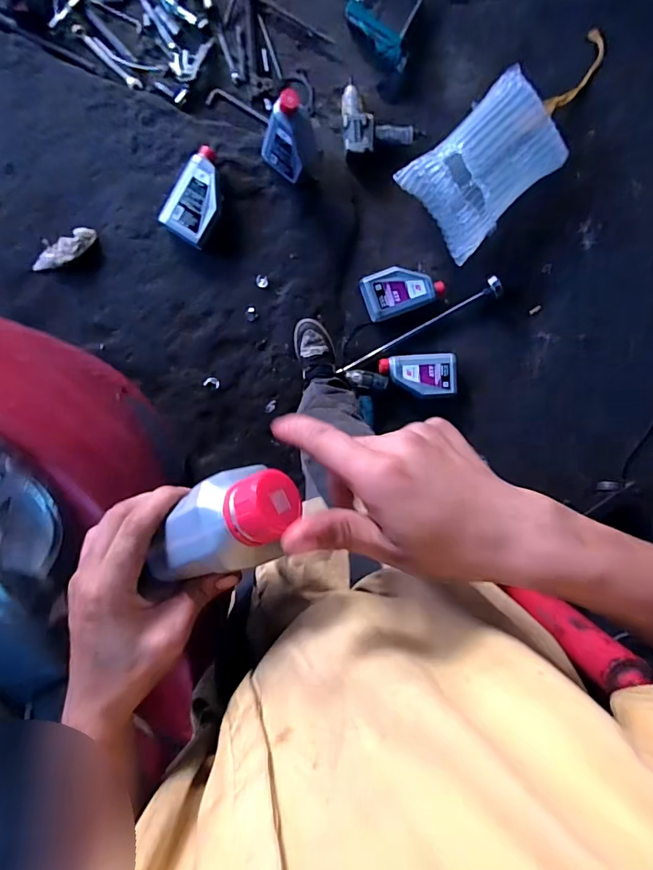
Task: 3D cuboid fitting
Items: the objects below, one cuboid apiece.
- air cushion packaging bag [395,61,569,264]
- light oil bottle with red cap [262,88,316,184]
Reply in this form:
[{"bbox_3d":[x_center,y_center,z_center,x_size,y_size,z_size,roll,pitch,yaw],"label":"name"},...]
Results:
[{"bbox_3d":[0.437,-0.726,1.227,0.384,0.136,0.292,-44,99,0],"label":"air cushion packaging bag"},{"bbox_3d":[-0.092,-0.728,1.119,0.129,0.242,0.085,42,91,-9],"label":"light oil bottle with red cap"}]

